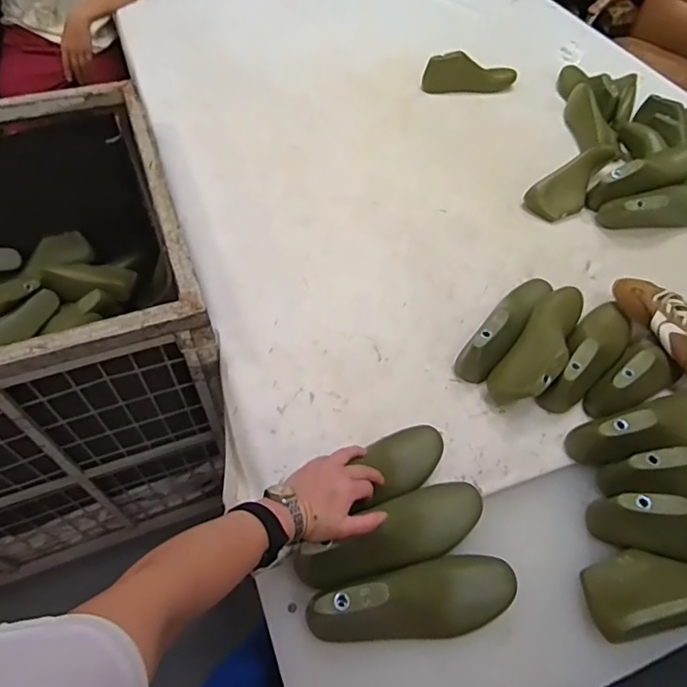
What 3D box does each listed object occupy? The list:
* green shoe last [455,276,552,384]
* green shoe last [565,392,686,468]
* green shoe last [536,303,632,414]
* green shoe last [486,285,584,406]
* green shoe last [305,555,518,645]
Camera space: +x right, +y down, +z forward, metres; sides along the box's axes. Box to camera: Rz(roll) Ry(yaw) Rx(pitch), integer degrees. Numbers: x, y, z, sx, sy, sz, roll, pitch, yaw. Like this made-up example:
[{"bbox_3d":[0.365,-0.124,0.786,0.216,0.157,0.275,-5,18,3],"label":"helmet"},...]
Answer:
[{"bbox_3d":[0.262,-0.041,0.810,0.061,0.086,0.247,32,59,20],"label":"green shoe last"},{"bbox_3d":[0.422,0.112,0.701,0.214,0.083,0.075,-14,56,-12],"label":"green shoe last"},{"bbox_3d":[0.376,0.010,0.774,0.079,0.087,0.236,35,60,21],"label":"green shoe last"},{"bbox_3d":[0.307,0.001,0.783,0.077,0.087,0.237,32,59,19],"label":"green shoe last"},{"bbox_3d":[0.082,0.284,0.561,0.233,0.083,0.078,-10,55,-10],"label":"green shoe last"}]

